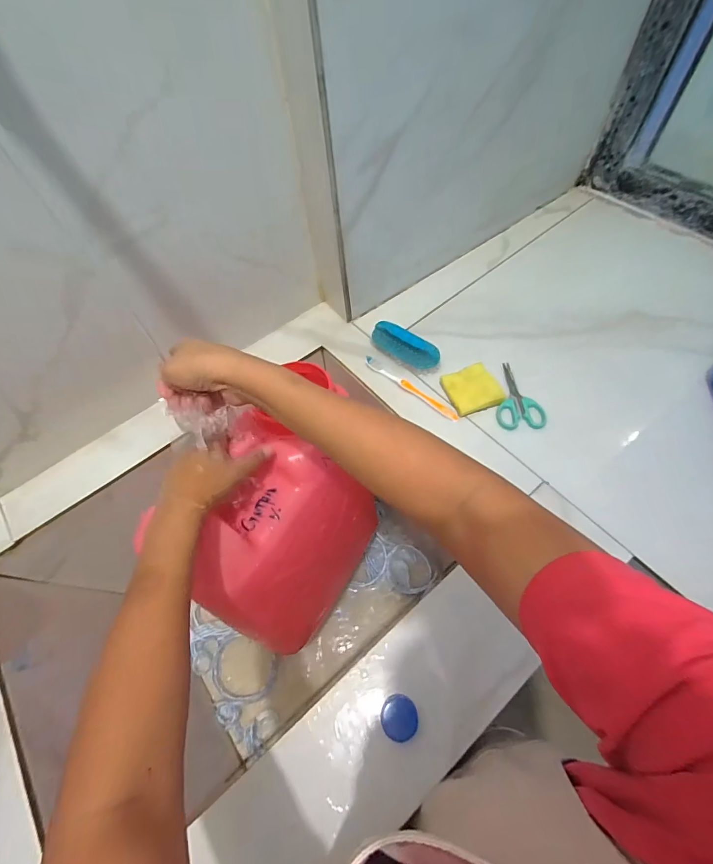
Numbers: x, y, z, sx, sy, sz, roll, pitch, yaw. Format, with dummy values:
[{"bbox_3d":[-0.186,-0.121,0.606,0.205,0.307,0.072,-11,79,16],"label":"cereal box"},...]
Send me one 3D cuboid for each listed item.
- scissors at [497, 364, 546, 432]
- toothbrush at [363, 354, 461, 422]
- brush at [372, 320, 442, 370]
[{"bbox_3d":[0.245,-0.057,0.594,0.065,0.014,0.121,1,61,5],"label":"scissors"},{"bbox_3d":[0.083,-0.071,0.607,0.174,0.010,0.016,37,69,22],"label":"toothbrush"},{"bbox_3d":[0.078,-0.141,0.634,0.119,0.037,0.038,33,68,20],"label":"brush"}]

